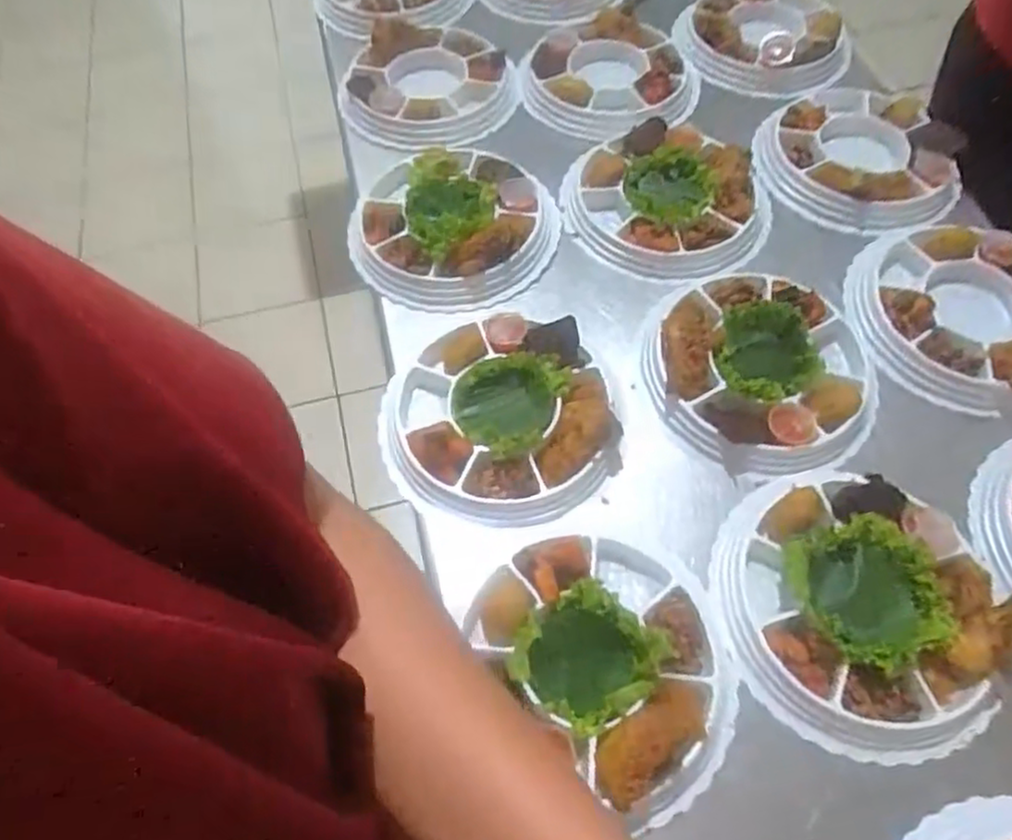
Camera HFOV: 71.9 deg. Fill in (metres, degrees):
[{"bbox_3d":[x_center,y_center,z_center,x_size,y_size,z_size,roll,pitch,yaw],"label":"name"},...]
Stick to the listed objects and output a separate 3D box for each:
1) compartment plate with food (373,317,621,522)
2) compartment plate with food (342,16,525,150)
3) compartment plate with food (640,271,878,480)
[{"bbox_3d":[-0.010,-0.004,0.635,0.205,0.041,0.197,-1,60,2],"label":"compartment plate with food"},{"bbox_3d":[-0.091,-0.422,0.886,0.214,0.052,0.204,-1,60,2],"label":"compartment plate with food"},{"bbox_3d":[0.242,-0.049,0.665,0.210,0.050,0.211,-1,60,2],"label":"compartment plate with food"}]

